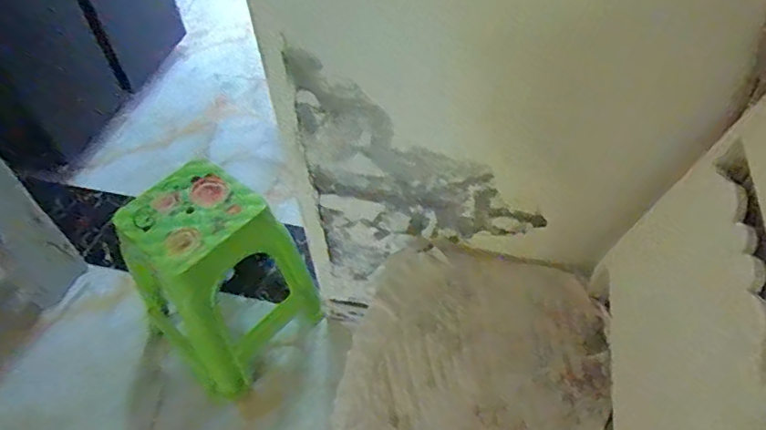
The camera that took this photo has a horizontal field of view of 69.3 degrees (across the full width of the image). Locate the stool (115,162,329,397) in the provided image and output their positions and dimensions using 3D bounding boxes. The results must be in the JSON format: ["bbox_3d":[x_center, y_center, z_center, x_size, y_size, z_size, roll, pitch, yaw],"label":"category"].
[{"bbox_3d":[-0.420,0.170,1.440,0.359,0.519,0.348,-37,56,-25],"label":"stool"}]

